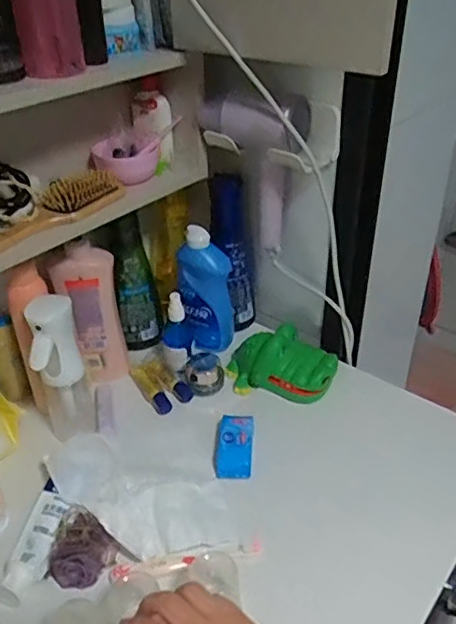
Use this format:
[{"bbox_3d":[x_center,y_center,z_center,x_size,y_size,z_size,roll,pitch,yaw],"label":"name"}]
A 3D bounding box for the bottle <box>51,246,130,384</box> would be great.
[{"bbox_3d":[-0.180,0.002,0.776,0.079,0.192,0.049,-10,36,-12],"label":"bottle"}]

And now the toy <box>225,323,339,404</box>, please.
[{"bbox_3d":[0.072,0.069,0.800,0.149,0.064,0.083,7,36,12],"label":"toy"}]

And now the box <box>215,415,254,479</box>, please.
[{"bbox_3d":[0.008,0.163,0.712,0.045,0.022,0.088,2,35,4],"label":"box"}]

